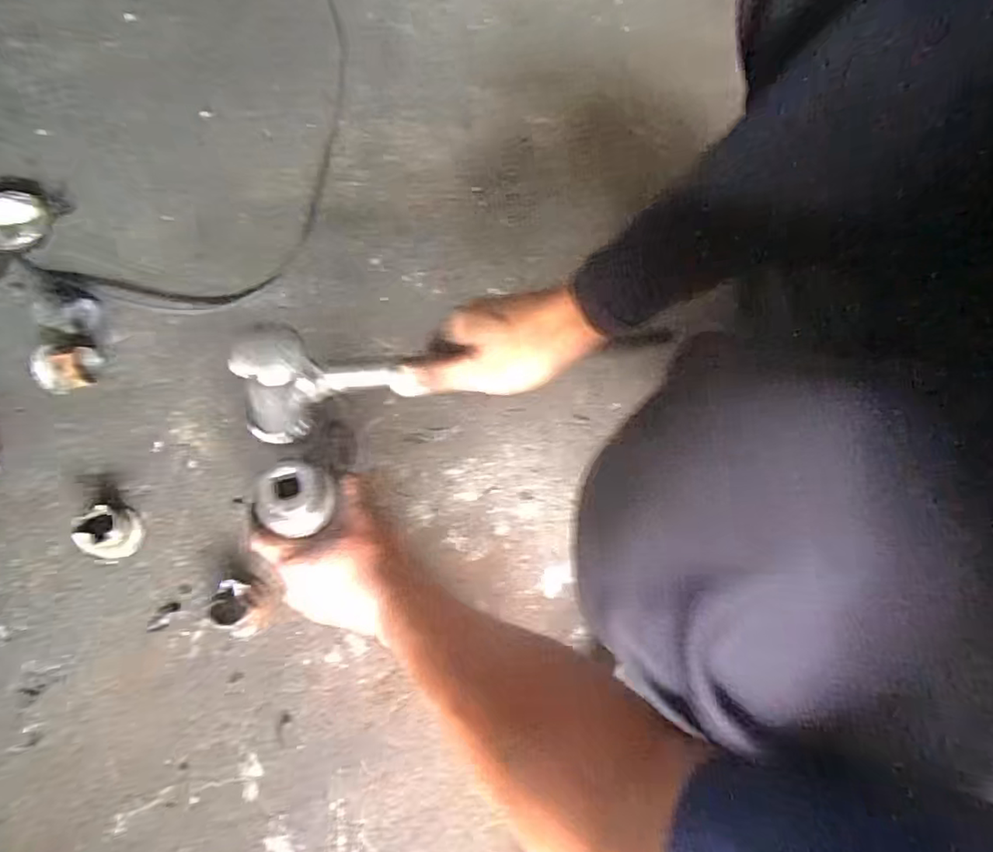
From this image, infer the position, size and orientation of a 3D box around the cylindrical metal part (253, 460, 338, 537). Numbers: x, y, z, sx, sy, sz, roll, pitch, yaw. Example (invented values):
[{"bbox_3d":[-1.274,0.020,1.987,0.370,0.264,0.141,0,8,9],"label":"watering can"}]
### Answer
[{"bbox_3d":[-0.162,0.057,0.487,0.049,0.045,0.054,29,68,9],"label":"cylindrical metal part"}]

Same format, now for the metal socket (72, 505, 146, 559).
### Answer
[{"bbox_3d":[-0.375,0.102,0.581,0.048,0.036,0.054,24,68,7],"label":"metal socket"}]

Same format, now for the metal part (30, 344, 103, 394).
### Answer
[{"bbox_3d":[-0.462,-0.062,0.649,0.056,0.042,0.044,-8,68,-7],"label":"metal part"}]

